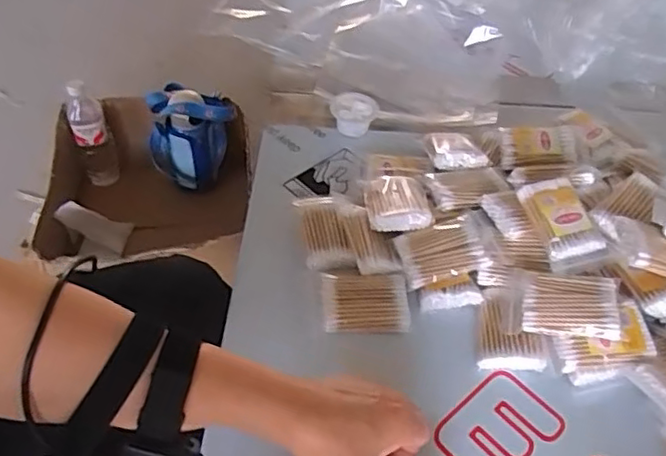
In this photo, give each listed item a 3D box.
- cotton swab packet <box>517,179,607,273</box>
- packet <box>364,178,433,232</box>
[{"bbox_3d":[0.208,-0.006,0.551,0.054,0.018,0.086,-13,65,-9],"label":"cotton swab packet"},{"bbox_3d":[0.062,-0.027,0.595,0.061,0.020,0.076,-6,38,-3],"label":"packet"}]

